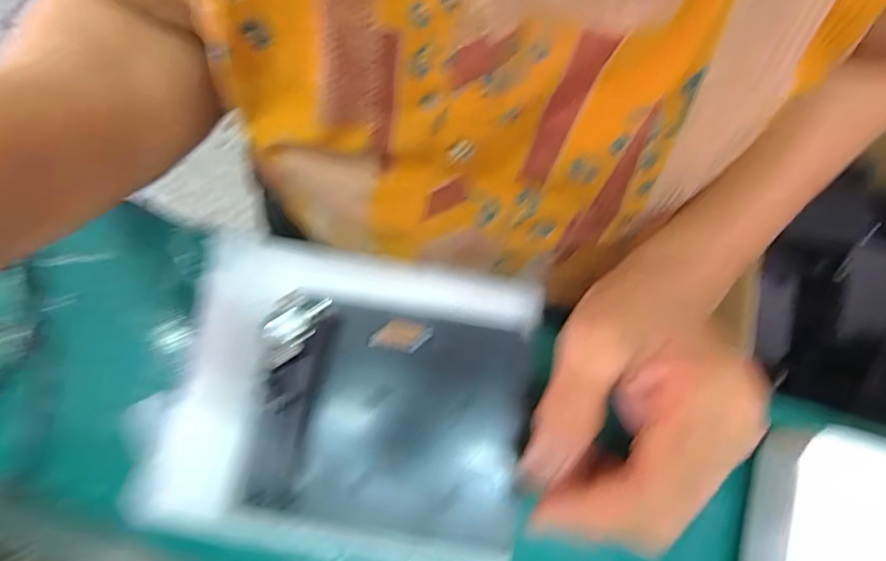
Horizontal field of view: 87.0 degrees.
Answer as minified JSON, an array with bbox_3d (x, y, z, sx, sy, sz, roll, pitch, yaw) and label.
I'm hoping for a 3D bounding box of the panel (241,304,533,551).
[{"bbox_3d":[-0.024,0.069,0.236,0.129,0.014,0.103,8,76,3],"label":"panel"}]

